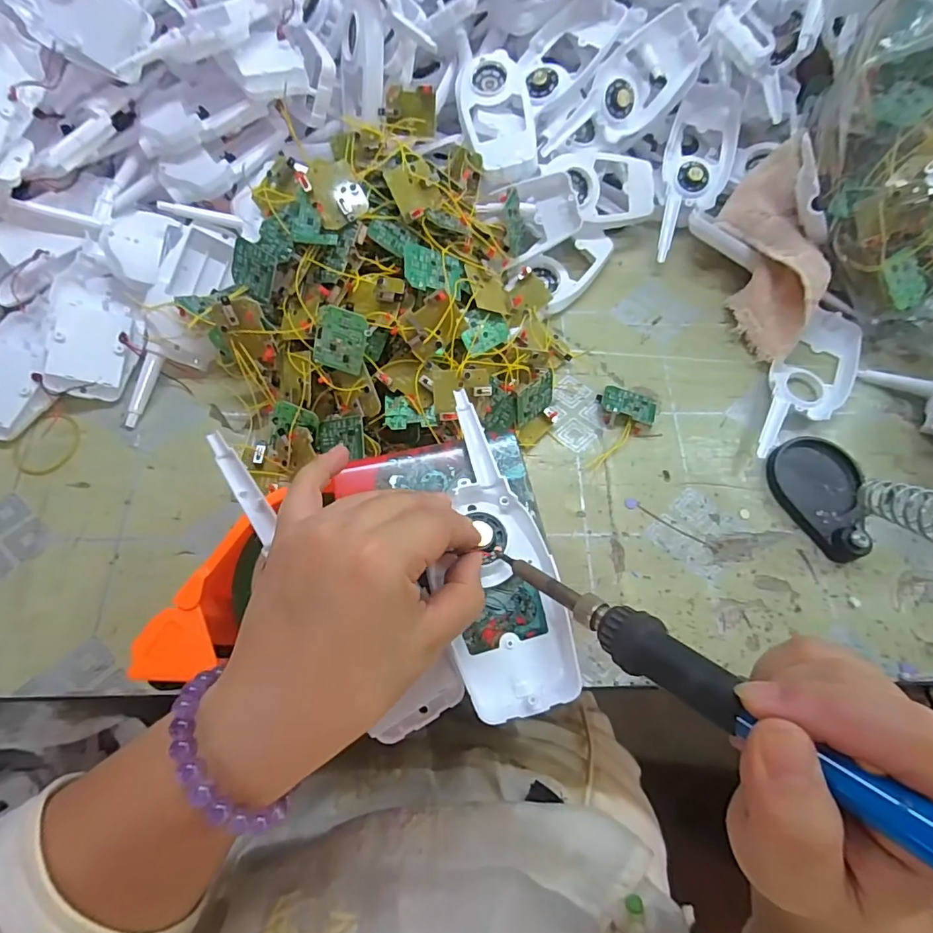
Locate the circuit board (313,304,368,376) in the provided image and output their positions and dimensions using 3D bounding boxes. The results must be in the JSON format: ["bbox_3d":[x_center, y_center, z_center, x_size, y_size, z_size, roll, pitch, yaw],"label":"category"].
[{"bbox_3d":[-0.085,-0.086,0.340,0.036,0.042,0.004,18,29,1],"label":"circuit board"}]

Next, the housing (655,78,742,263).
[{"bbox_3d":[0.206,-0.269,0.458,0.061,0.020,0.178,19,83,5],"label":"housing"}]

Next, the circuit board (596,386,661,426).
[{"bbox_3d":[0.130,-0.048,0.400,0.050,0.013,0.032,13,68,3],"label":"circuit board"}]

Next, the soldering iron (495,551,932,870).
[{"bbox_3d":[0.084,0.076,0.161,0.018,0.014,0.195,-44,41,-17],"label":"soldering iron"}]

